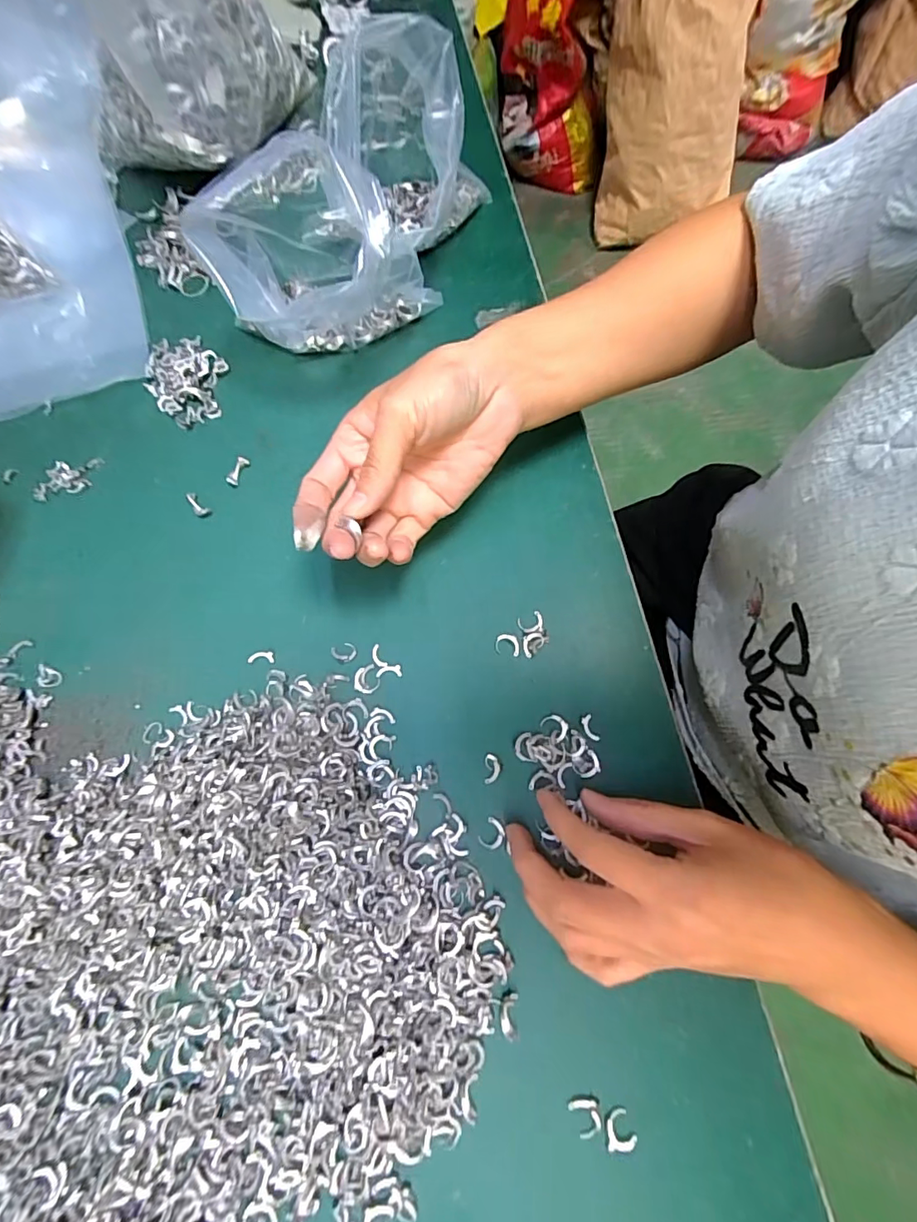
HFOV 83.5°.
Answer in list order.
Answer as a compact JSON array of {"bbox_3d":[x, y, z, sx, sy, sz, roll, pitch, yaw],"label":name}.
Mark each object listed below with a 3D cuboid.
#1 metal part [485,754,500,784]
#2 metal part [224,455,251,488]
[{"bbox_3d":[0.018,0.084,0.274,0.008,0.004,0.015,2,72,1],"label":"metal part"},{"bbox_3d":[-0.142,-0.090,0.330,0.009,0.007,0.021,24,74,7],"label":"metal part"}]

